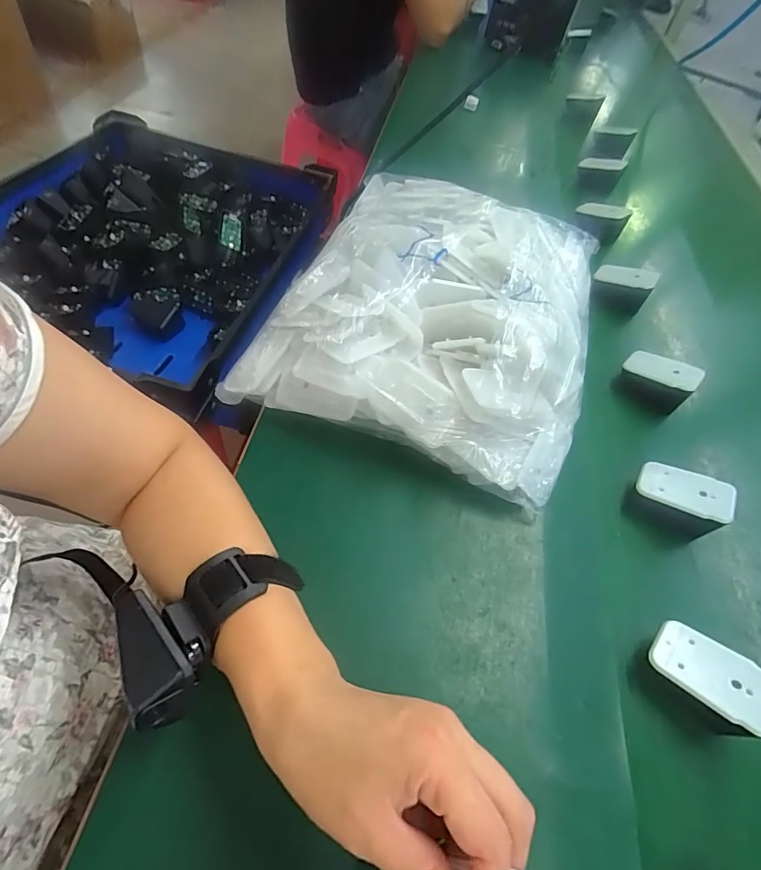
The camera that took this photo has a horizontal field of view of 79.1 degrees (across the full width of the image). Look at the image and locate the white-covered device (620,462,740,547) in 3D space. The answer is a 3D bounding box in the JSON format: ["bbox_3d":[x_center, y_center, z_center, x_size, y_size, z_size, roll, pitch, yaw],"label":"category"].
[{"bbox_3d":[0.249,0.053,0.388,0.067,0.043,0.047,30,56,13],"label":"white-covered device"}]

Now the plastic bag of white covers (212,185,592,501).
[{"bbox_3d":[0.047,-0.111,0.430,0.283,0.124,0.283,17,54,4],"label":"plastic bag of white covers"}]

